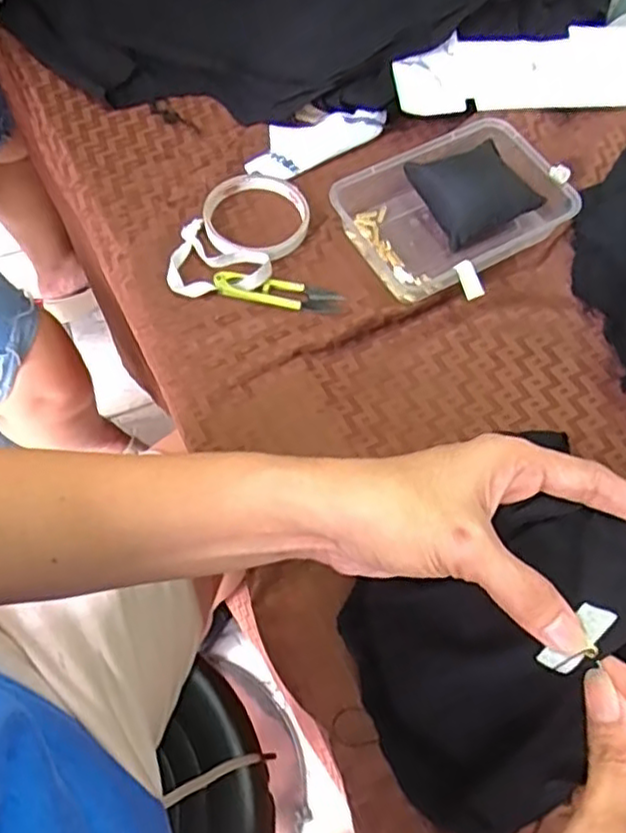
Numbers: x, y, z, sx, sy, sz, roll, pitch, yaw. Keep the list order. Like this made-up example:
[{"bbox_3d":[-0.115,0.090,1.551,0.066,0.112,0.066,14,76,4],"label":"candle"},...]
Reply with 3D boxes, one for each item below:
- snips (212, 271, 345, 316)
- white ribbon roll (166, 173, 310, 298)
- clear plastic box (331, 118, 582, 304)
[{"bbox_3d":[-0.027,-0.097,0.516,0.097,0.006,0.022,11,64,2],"label":"snips"},{"bbox_3d":[-0.057,-0.147,0.532,0.083,0.014,0.141,27,66,10],"label":"white ribbon roll"},{"bbox_3d":[0.119,-0.173,0.543,0.176,0.037,0.120,-30,69,-16],"label":"clear plastic box"}]

